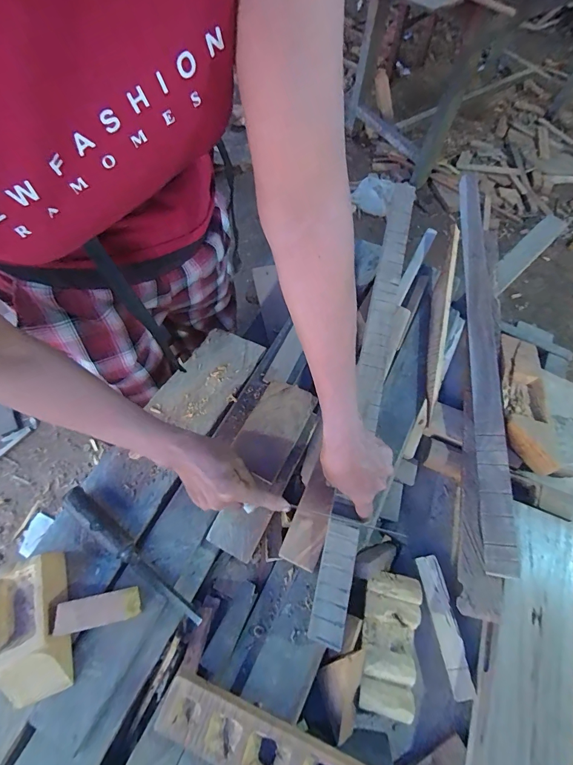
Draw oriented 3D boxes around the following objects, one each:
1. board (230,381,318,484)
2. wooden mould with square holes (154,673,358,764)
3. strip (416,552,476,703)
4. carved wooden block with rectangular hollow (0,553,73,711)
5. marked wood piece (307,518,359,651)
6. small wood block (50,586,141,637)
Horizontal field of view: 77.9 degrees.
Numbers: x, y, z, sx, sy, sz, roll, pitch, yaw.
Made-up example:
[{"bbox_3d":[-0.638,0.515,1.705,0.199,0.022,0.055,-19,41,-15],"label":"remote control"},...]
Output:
[{"bbox_3d":[-0.019,0.062,0.508,0.074,0.012,0.138,27,67,9],"label":"board"},{"bbox_3d":[-0.017,0.403,0.382,0.252,0.035,0.068,22,66,7],"label":"wooden mould with square holes"},{"bbox_3d":[0.210,0.317,0.468,0.031,0.008,0.159,-8,66,-7],"label":"strip"},{"bbox_3d":[-0.299,0.288,0.419,0.067,0.053,0.145,-17,68,-11],"label":"carved wooden block with rectangular hollow"},{"bbox_3d":[0.059,0.241,0.431,0.039,0.012,0.132,13,65,2],"label":"marked wood piece"},{"bbox_3d":[-0.223,0.270,0.423,0.085,0.049,0.031,-9,66,-7],"label":"small wood block"}]

